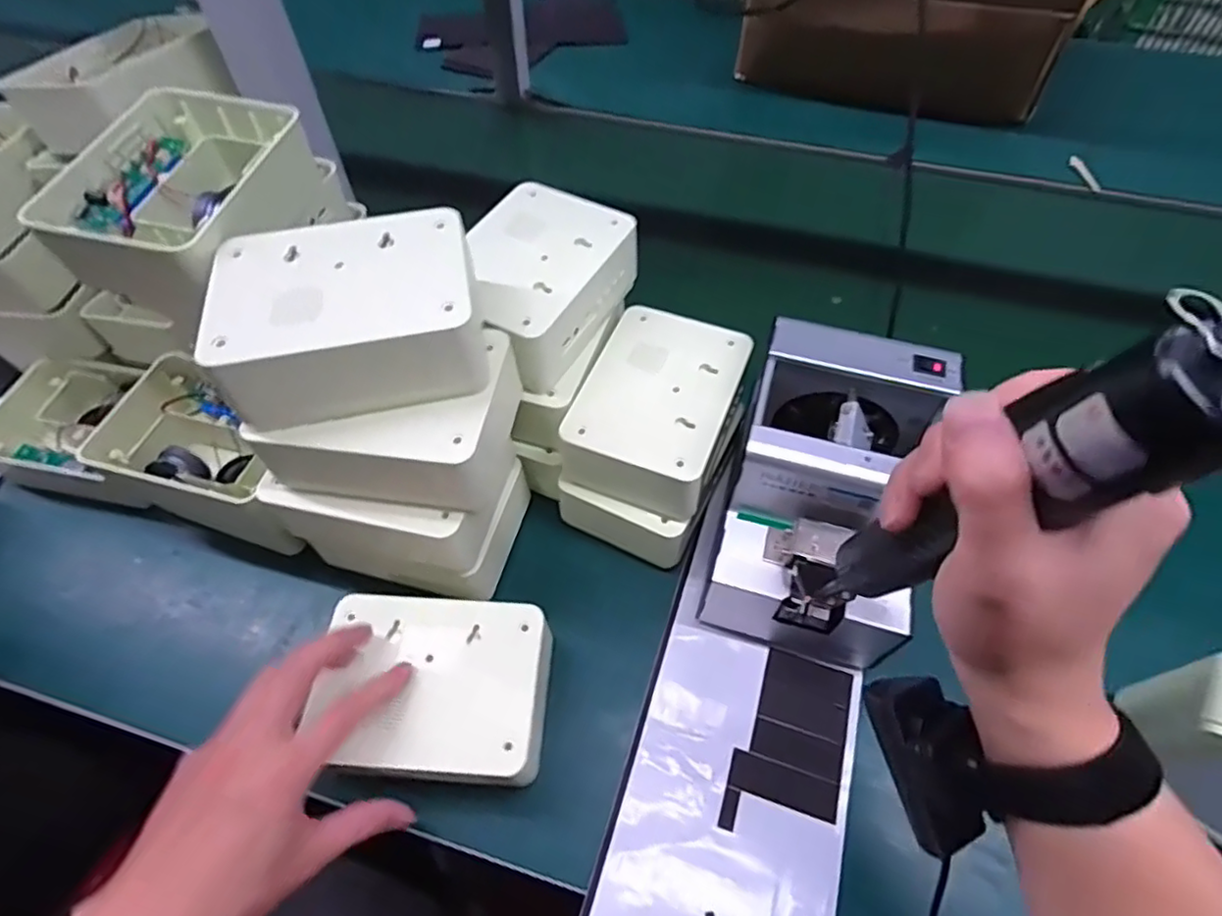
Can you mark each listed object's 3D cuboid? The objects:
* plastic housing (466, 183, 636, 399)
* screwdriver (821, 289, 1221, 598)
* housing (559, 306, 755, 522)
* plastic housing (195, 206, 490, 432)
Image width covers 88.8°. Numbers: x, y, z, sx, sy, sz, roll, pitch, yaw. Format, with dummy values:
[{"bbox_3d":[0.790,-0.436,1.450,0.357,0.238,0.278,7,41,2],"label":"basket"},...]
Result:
[{"bbox_3d":[-0.056,-0.128,0.452,0.100,0.056,0.138,26,60,17],"label":"plastic housing"},{"bbox_3d":[0.140,0.020,0.244,0.033,0.215,0.040,-13,68,-7],"label":"screwdriver"},{"bbox_3d":[0.036,-0.037,0.461,0.105,0.054,0.137,18,58,13],"label":"housing"},{"bbox_3d":[-0.146,-0.082,0.357,0.141,0.061,0.109,-16,57,-10],"label":"plastic housing"}]

